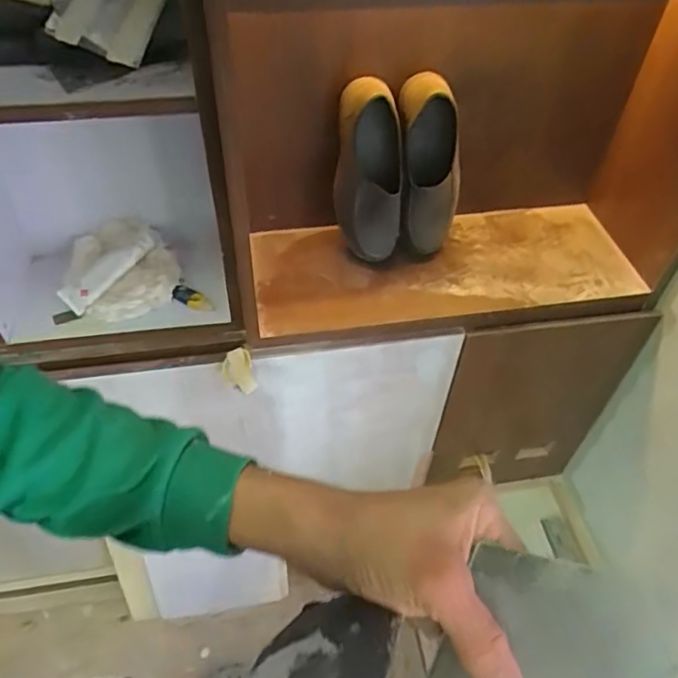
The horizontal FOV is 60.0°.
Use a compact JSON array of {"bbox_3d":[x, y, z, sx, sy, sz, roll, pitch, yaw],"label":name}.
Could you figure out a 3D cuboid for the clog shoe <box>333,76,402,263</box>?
[{"bbox_3d":[0.047,-0.260,0.937,0.105,0.272,0.125,2,49,-1],"label":"clog shoe"}]

